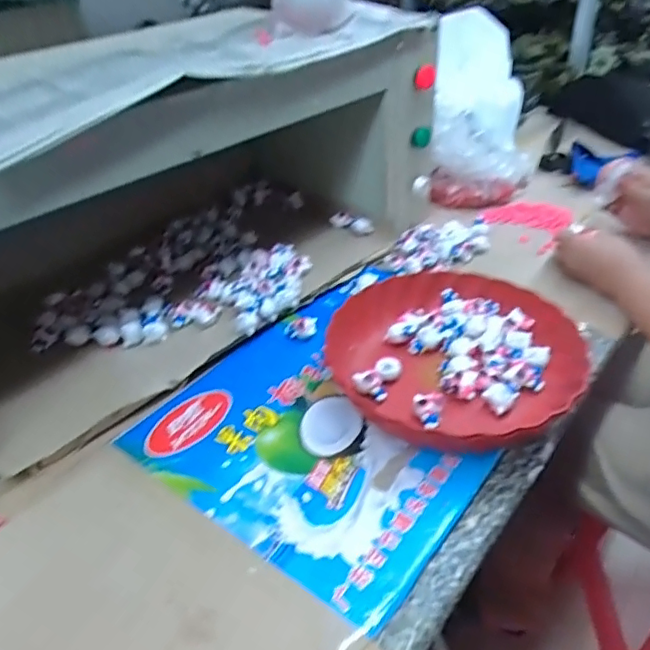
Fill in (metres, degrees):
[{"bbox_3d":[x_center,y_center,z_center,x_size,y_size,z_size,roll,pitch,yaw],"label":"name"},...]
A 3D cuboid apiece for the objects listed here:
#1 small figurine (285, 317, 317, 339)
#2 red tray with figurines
[{"bbox_3d":[-0.027,0.004,0.641,0.036,0.022,0.023,-6,37,-3],"label":"small figurine"},{"bbox_3d":[0.129,0.032,0.571,0.238,0.052,0.247,-10,38,-9],"label":"red tray with figurines"}]

